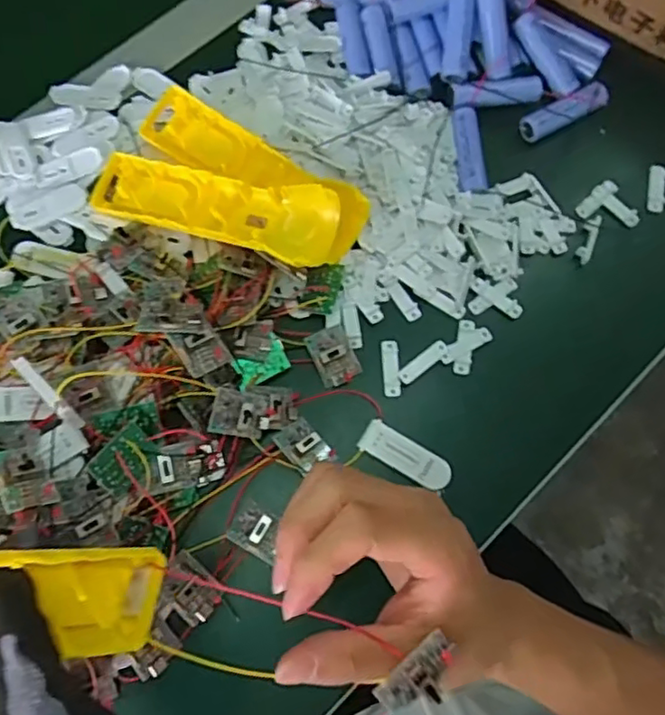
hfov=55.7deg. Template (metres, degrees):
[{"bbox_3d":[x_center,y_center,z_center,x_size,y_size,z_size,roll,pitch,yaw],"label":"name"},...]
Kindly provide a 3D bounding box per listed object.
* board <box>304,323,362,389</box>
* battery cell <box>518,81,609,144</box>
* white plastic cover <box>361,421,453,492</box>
[{"bbox_3d":[0.001,-0.002,0.405,0.027,0.011,0.037,-24,75,-8],"label":"board"},{"bbox_3d":[0.169,-0.179,0.457,0.066,0.019,0.024,-28,75,-9],"label":"battery cell"},{"bbox_3d":[0.045,0.061,0.387,0.057,0.004,0.022,30,74,8],"label":"white plastic cover"}]

